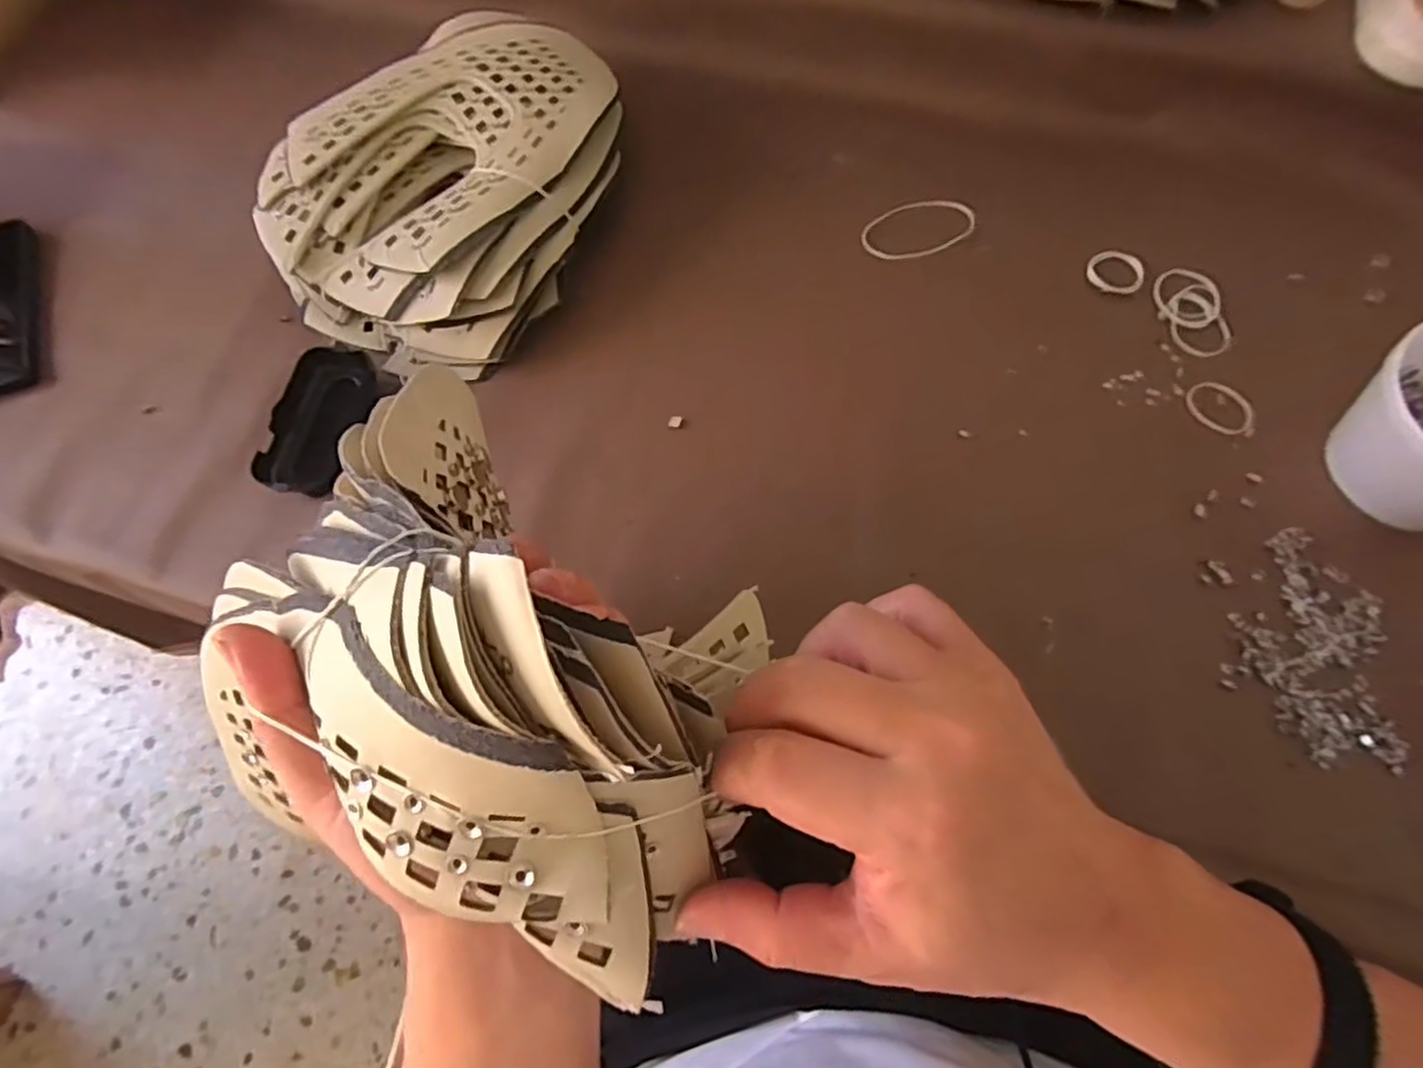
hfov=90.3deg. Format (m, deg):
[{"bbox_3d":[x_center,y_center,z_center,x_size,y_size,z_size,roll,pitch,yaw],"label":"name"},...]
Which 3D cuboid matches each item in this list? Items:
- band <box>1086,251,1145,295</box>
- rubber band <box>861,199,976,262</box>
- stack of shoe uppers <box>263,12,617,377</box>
[{"bbox_3d":[0.315,-0.203,0.552,0.043,0.007,0.042,0,67,1],"label":"band"},{"bbox_3d":[0.167,-0.248,0.570,0.093,0.006,0.059,-28,70,-10],"label":"rubber band"},{"bbox_3d":[-0.203,-0.276,0.554,0.235,0.072,0.296,25,70,11],"label":"stack of shoe uppers"}]

